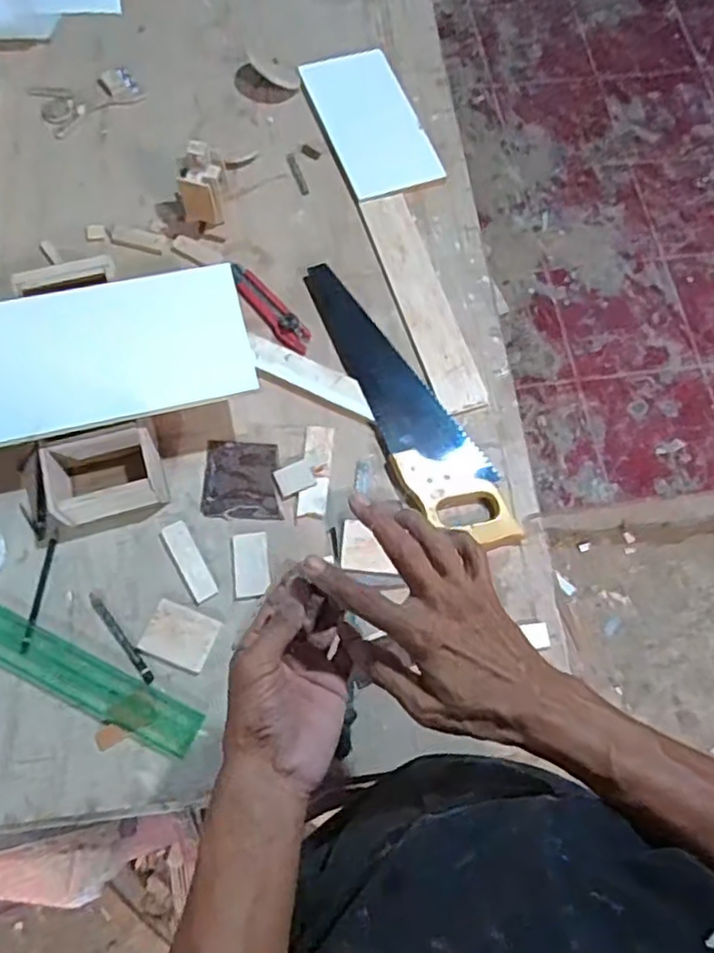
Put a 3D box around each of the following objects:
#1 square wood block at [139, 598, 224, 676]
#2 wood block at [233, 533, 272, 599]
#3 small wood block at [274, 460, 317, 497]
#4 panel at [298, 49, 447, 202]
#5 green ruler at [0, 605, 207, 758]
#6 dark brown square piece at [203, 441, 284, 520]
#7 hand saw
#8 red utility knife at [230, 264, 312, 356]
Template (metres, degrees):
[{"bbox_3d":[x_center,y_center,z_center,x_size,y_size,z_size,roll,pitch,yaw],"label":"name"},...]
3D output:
[{"bbox_3d":[-0.183,0.164,0.670,0.069,0.004,0.056,21,71,6],"label":"square wood block"},{"bbox_3d":[-0.115,0.096,0.705,0.037,0.004,0.070,-6,71,-4],"label":"wood block"},{"bbox_3d":[-0.070,0.002,0.733,0.041,0.005,0.033,-21,72,-9],"label":"small wood block"},{"bbox_3d":[0.020,-0.499,0.911,0.130,0.009,0.247,-19,72,-9],"label":"panel"},{"bbox_3d":[-0.275,0.202,0.649,0.249,0.005,0.051,25,71,7],"label":"green ruler"},{"bbox_3d":[-0.128,0.004,0.736,0.086,0.006,0.090,2,70,-1],"label":"dark brown square piece"},{"bbox_3d":[0.057,-0.095,0.764,0.094,0.022,0.406,-24,73,-10],"label":"hand saw"},{"bbox_3d":[-0.110,-0.210,0.803,0.033,0.015,0.143,-39,76,-14],"label":"red utility knife"}]

